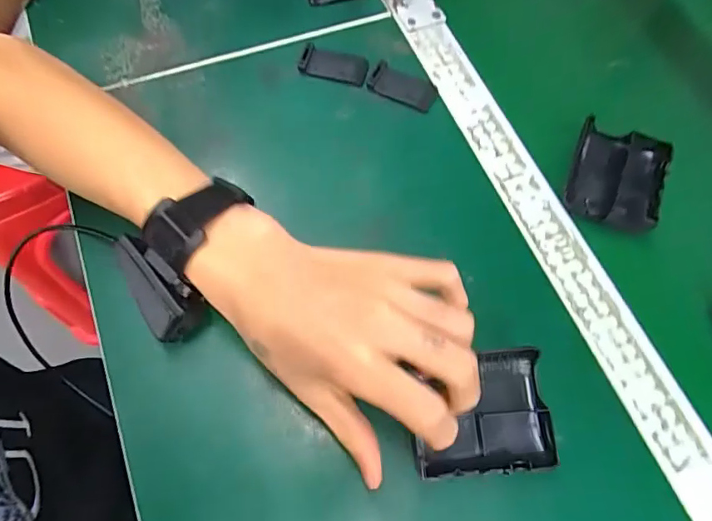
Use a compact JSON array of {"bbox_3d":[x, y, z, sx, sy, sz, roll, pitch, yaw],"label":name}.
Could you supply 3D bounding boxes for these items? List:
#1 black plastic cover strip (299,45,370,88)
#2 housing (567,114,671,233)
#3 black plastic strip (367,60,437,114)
[{"bbox_3d":[-0.018,-0.164,0.404,0.057,0.006,0.030,16,67,5],"label":"black plastic cover strip"},{"bbox_3d":[0.197,-0.065,0.368,0.064,0.023,0.083,23,68,8],"label":"housing"},{"bbox_3d":[0.039,-0.142,0.397,0.054,0.010,0.027,27,68,9],"label":"black plastic strip"}]

